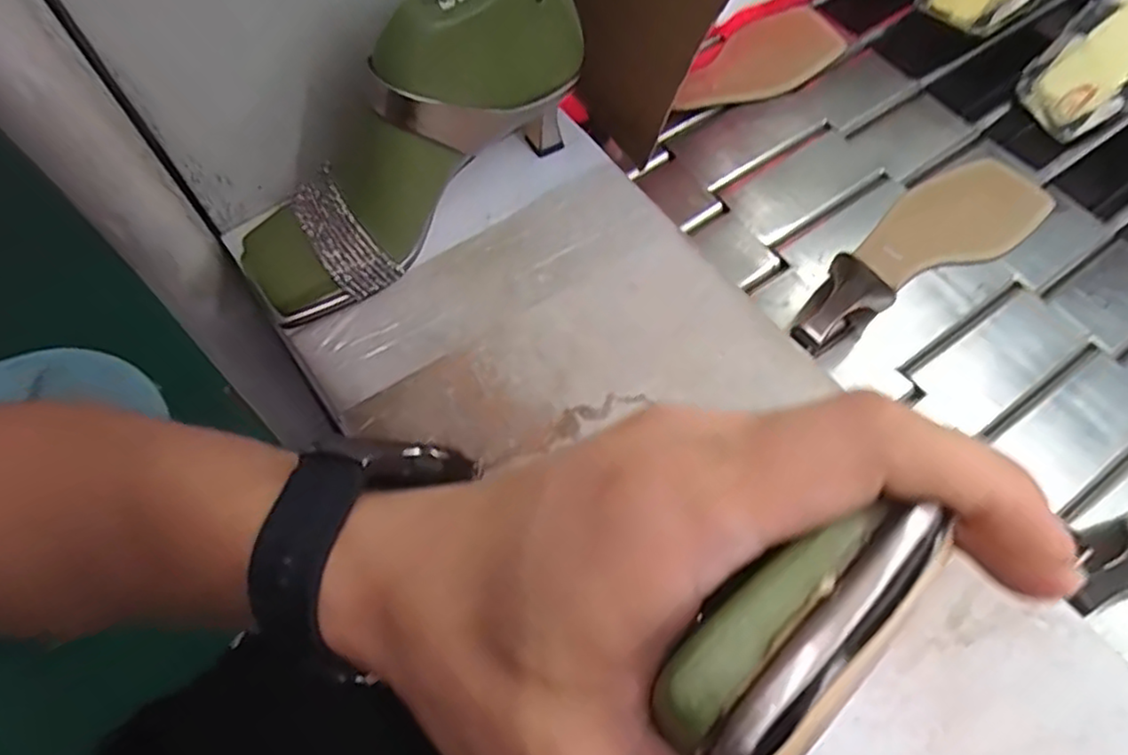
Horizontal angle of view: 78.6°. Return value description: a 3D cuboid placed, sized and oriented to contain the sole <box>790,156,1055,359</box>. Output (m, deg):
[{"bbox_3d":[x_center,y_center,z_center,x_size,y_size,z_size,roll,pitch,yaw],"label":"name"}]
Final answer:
[{"bbox_3d":[0.263,-0.101,0.491,0.239,0.051,0.082,-37,70,-17],"label":"sole"}]

